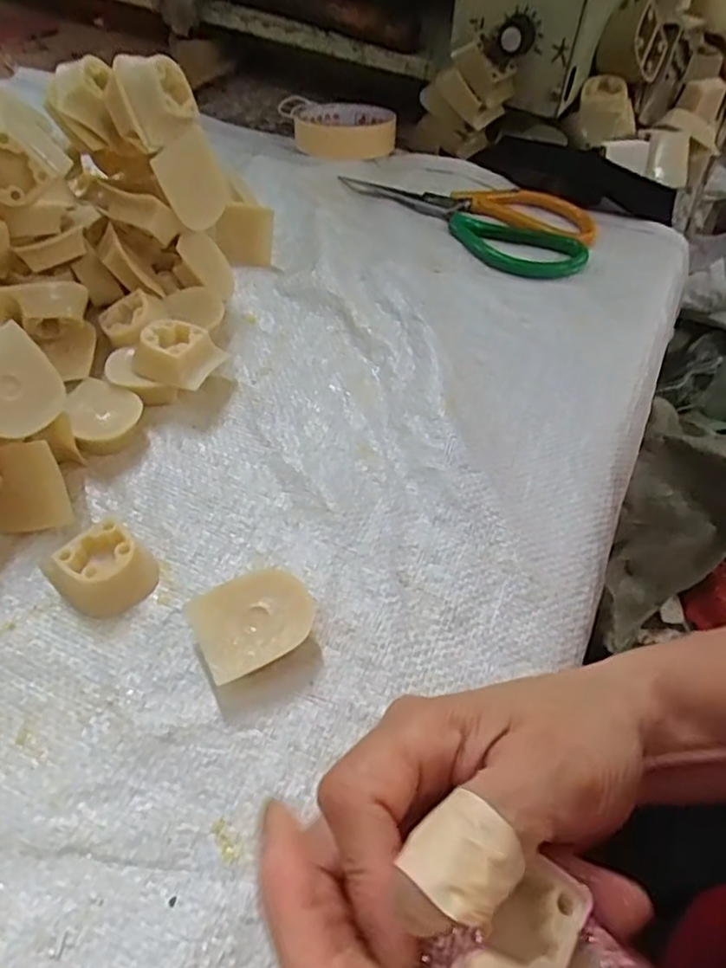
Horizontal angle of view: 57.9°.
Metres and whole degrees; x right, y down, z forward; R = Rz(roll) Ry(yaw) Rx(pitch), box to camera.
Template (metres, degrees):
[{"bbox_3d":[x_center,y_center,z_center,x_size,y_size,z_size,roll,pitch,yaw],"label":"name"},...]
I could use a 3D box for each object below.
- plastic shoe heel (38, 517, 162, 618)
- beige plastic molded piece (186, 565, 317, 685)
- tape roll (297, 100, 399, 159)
[{"bbox_3d":[-0.110,0.037,0.282,0.036,0.017,0.037,36,57,22],"label":"plastic shoe heel"},{"bbox_3d":[-0.044,0.057,0.270,0.048,0.018,0.038,-24,57,-22],"label":"beige plastic molded piece"},{"bbox_3d":[-0.014,-0.307,0.559,0.082,0.022,0.082,2,51,-3],"label":"tape roll"}]

